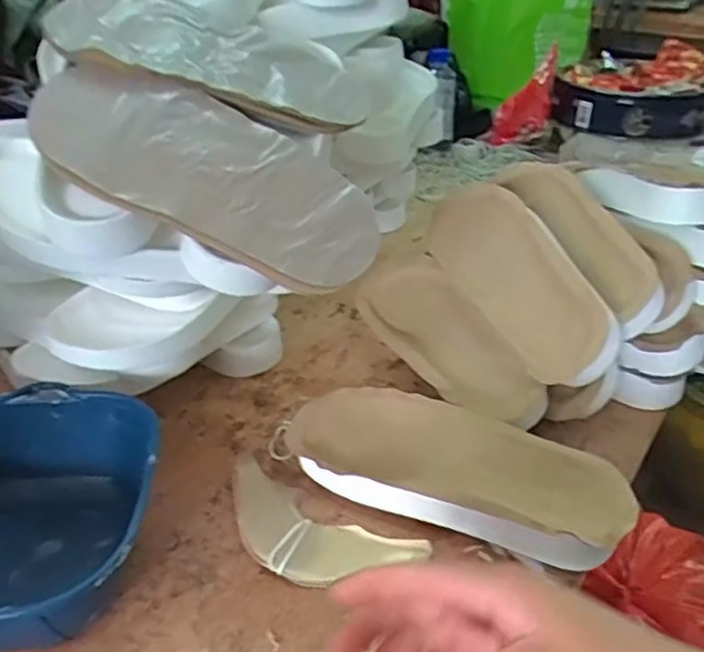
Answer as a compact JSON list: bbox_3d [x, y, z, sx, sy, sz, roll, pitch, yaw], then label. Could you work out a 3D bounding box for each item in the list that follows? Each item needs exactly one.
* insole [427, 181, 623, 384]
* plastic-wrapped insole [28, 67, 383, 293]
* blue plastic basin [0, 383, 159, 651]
[{"bbox_3d":[0.147,-0.042,0.578,0.035,0.091,0.224,28,21,-47],"label":"insole"},{"bbox_3d":[-0.101,-0.107,0.440,0.250,0.021,0.108,25,57,4],"label":"plastic-wrapped insole"},{"bbox_3d":[-0.221,0.131,0.424,0.185,0.076,0.200,-3,33,-5],"label":"blue plastic basin"}]

